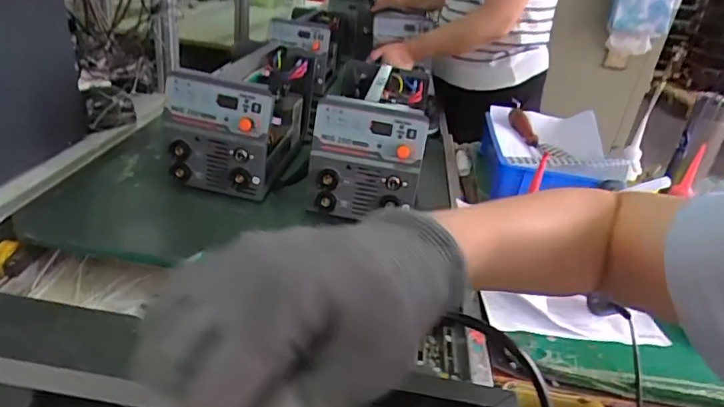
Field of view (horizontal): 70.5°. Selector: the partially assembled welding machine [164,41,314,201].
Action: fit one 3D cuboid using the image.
[{"bbox_3d":[-0.193,-0.147,0.859,0.159,0.169,0.289,10,28,5],"label":"partially assembled welding machine"}]

